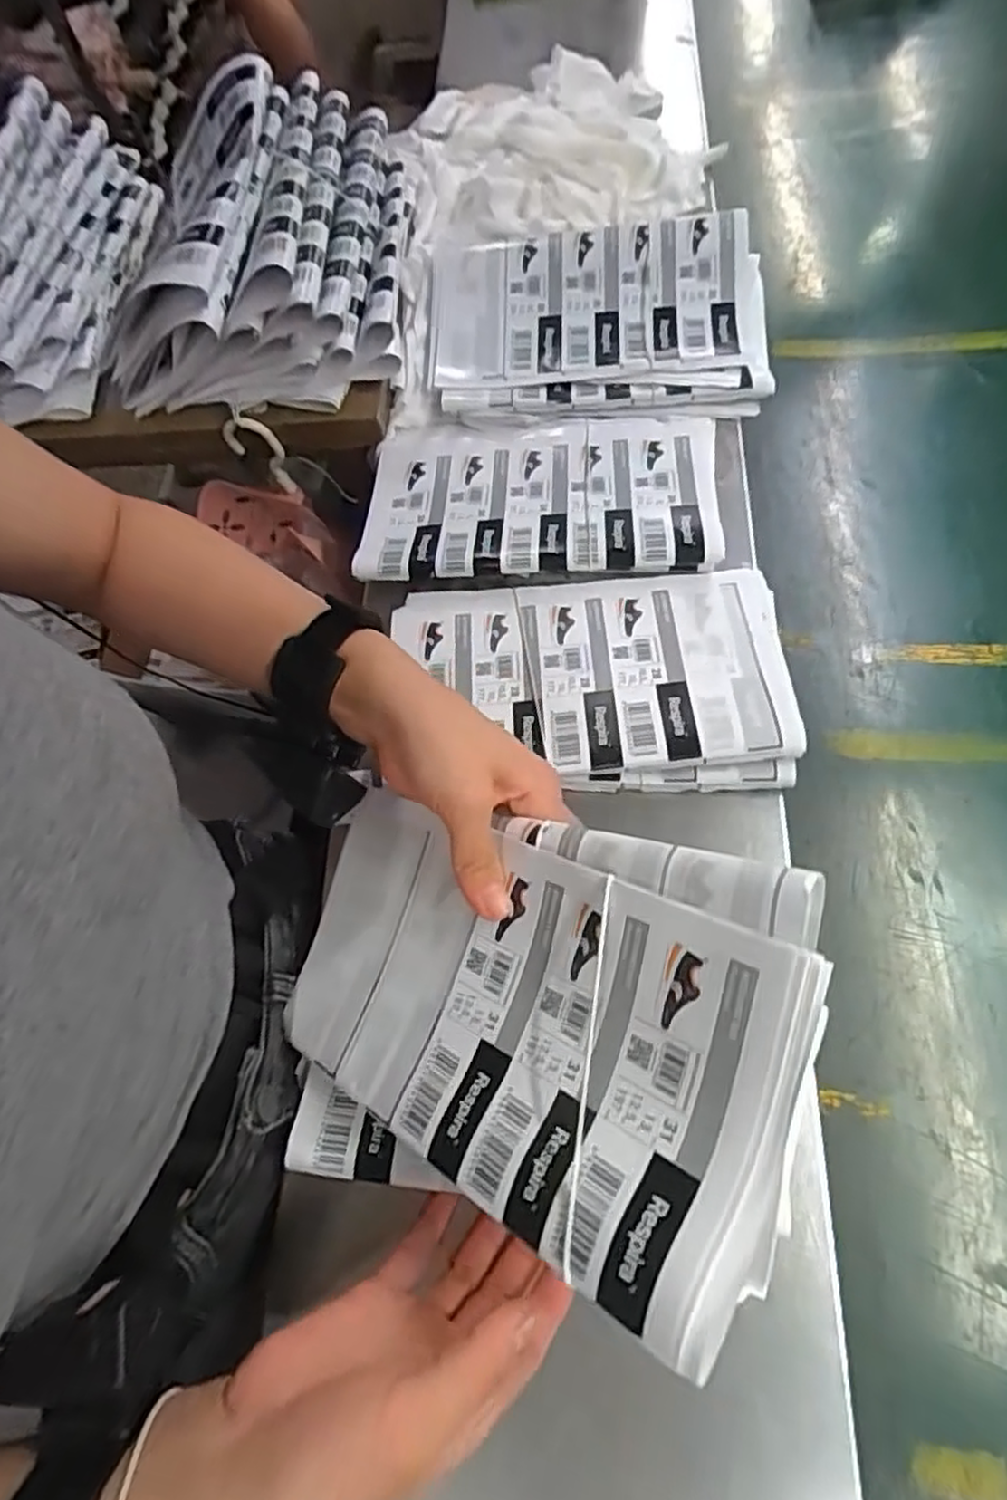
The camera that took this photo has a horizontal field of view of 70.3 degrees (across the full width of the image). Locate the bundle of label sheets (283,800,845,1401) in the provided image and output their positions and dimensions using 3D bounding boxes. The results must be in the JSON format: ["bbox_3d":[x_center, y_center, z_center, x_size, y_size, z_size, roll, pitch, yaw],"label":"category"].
[{"bbox_3d":[-0.002,0.119,0.307,0.248,0.027,0.174,5,76,40],"label":"bundle of label sheets"}]

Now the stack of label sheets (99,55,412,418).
[{"bbox_3d":[-0.202,-0.390,0.549,0.239,0.099,0.254,-4,67,8],"label":"stack of label sheets"}]

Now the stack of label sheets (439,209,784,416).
[{"bbox_3d":[0.070,-0.331,0.552,0.255,0.051,0.171,0,67,9],"label":"stack of label sheets"}]

